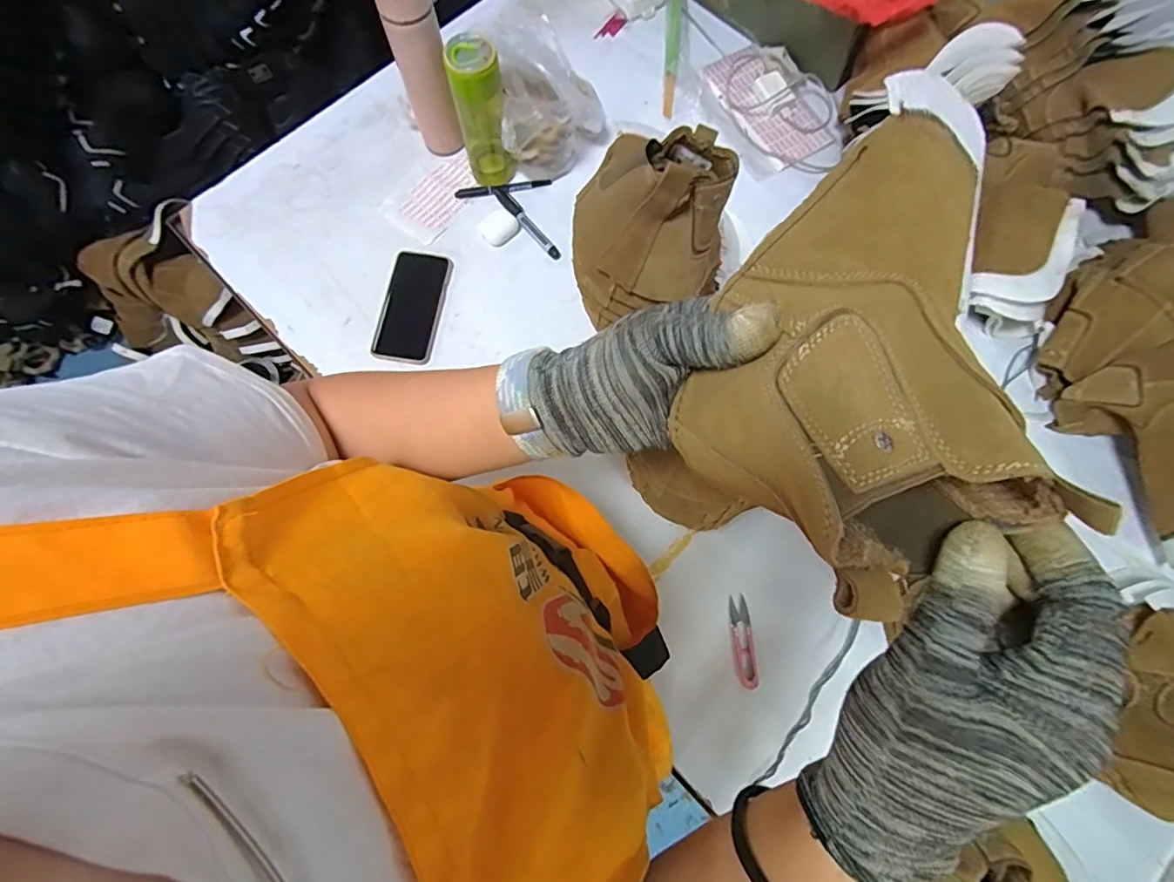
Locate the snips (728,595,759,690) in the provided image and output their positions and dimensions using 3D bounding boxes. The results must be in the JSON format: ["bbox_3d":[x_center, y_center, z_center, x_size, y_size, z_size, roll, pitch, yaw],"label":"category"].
[{"bbox_3d":[0.184,0.236,0.623,0.026,0.006,0.100,-3,75,-1],"label":"snips"}]

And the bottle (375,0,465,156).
[{"bbox_3d":[-0.216,-0.490,0.708,0.063,0.231,0.070,-16,75,-5],"label":"bottle"}]

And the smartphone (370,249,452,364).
[{"bbox_3d":[-0.238,-0.184,0.727,0.084,0.011,0.160,10,75,2],"label":"smartphone"}]

